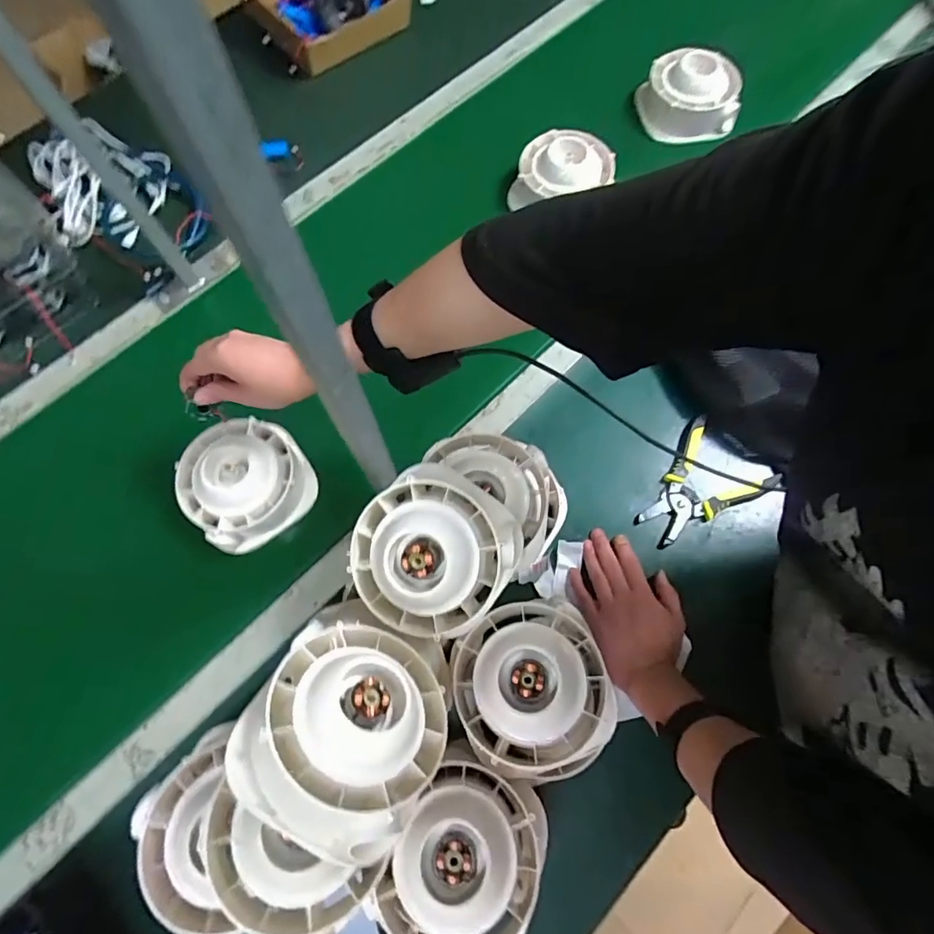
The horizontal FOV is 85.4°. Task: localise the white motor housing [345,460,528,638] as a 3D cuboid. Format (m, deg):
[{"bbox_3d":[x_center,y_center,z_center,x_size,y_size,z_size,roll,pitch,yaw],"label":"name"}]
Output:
[{"bbox_3d":[-0.029,0.075,0.444,0.139,0.067,0.139,0,86,4],"label":"white motor housing"}]

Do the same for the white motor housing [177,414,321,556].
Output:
[{"bbox_3d":[-0.258,0.009,0.584,0.136,0.068,0.138,0,72,1],"label":"white motor housing"}]

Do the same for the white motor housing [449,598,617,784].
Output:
[{"bbox_3d":[0.054,0.192,0.443,0.129,0.059,0.134,0,72,1],"label":"white motor housing"}]

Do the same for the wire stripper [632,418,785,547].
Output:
[{"bbox_3d":[0.262,0.014,0.596,0.159,0.028,0.111,-29,71,-11],"label":"wire stripper"}]

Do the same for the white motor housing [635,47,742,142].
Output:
[{"bbox_3d":[0.343,-0.574,0.785,0.149,0.068,0.103,3,72,2],"label":"white motor housing"}]

